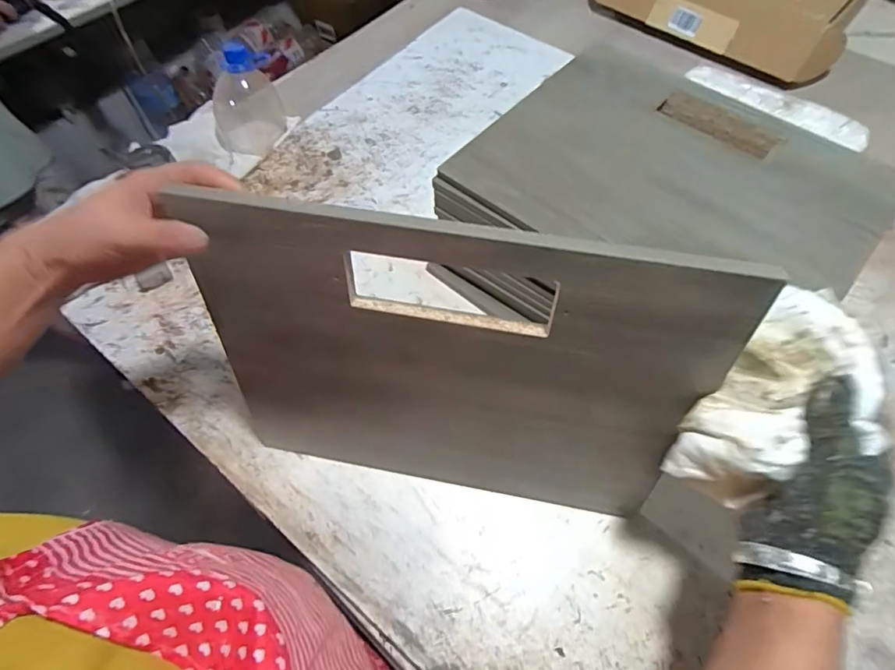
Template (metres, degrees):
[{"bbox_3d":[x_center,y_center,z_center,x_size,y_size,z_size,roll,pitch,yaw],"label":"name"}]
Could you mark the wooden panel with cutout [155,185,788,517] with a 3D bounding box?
[{"bbox_3d":[-0.004,0.040,0.417,0.372,0.302,0.009,11,48,6],"label":"wooden panel with cutout"}]

